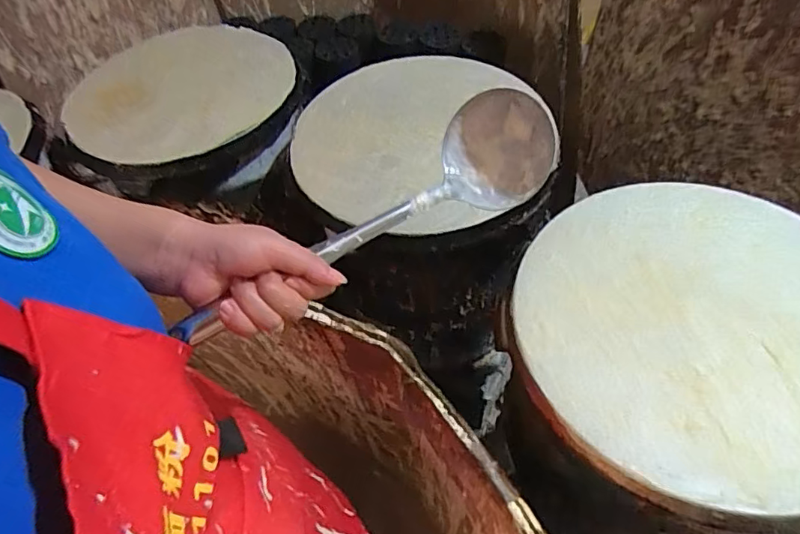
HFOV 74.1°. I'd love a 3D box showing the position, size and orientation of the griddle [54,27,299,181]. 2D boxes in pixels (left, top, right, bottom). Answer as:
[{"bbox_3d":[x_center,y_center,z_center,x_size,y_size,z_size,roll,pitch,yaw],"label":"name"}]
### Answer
[{"bbox_3d":[-0.364,-0.289,0.897,0.366,0.056,0.342,-3,53,4],"label":"griddle"}]

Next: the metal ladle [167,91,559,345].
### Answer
[{"bbox_3d":[-0.023,-0.033,0.407,0.314,0.061,0.086,-32,57,-12],"label":"metal ladle"}]

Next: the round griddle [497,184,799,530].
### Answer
[{"bbox_3d":[0.319,0.055,0.558,0.367,0.029,0.386,-3,53,4],"label":"round griddle"}]

